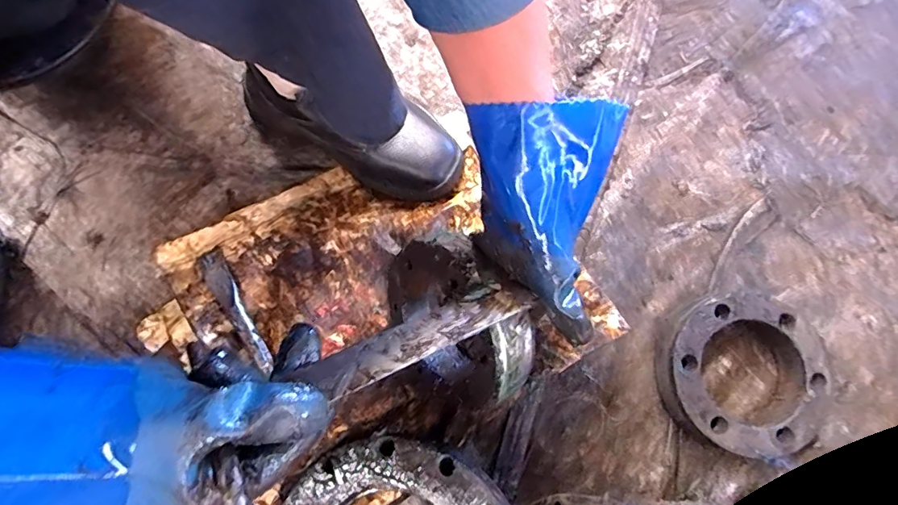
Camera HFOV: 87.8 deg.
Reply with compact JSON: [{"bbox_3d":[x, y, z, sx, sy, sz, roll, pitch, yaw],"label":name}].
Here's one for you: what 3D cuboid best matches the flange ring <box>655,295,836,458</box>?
[{"bbox_3d":[0.302,0.127,0.486,0.159,0.051,0.148,0,76,0],"label":"flange ring"}]

